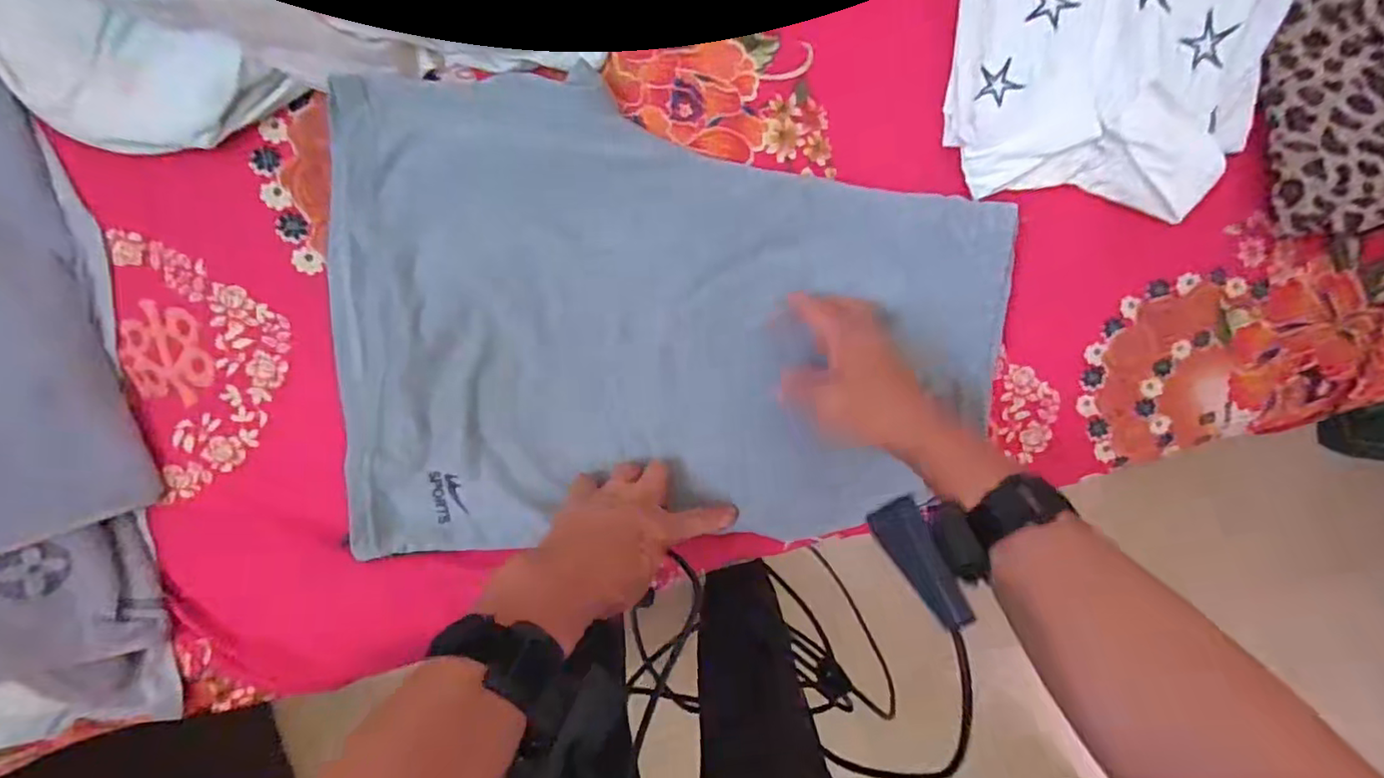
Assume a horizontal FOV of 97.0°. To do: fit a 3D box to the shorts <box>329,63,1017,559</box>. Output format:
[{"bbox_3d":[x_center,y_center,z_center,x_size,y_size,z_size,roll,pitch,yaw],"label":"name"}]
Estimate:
[{"bbox_3d":[-0.013,-0.047,0.463,0.482,0.035,0.325,1,95,-6],"label":"shorts"}]

